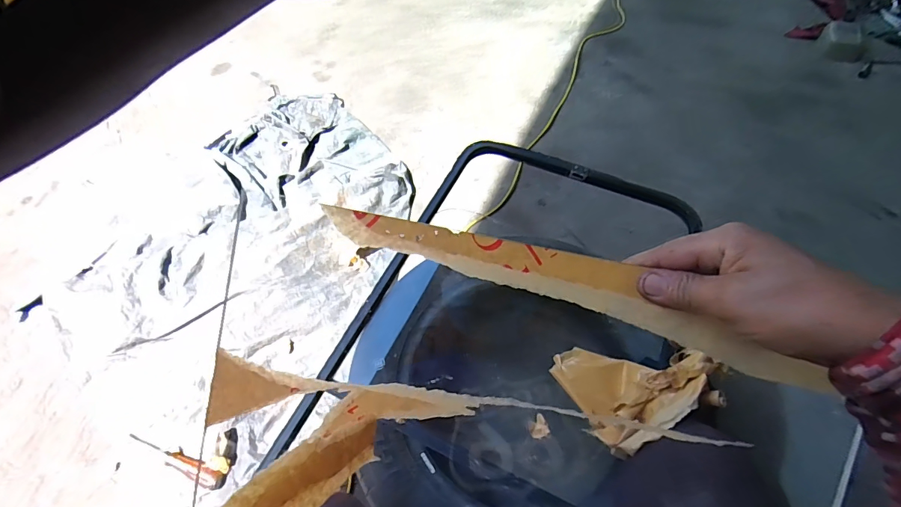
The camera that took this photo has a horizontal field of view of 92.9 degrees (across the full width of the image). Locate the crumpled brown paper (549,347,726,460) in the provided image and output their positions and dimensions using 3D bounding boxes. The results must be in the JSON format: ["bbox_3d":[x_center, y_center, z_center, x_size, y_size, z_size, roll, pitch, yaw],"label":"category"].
[{"bbox_3d":[0.233,0.162,0.563,0.150,0.105,0.153,-24,59,-13],"label":"crumpled brown paper"}]

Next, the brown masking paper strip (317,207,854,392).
[{"bbox_3d":[0.082,0.020,0.293,0.327,0.027,0.037,19,57,-1],"label":"brown masking paper strip"}]

